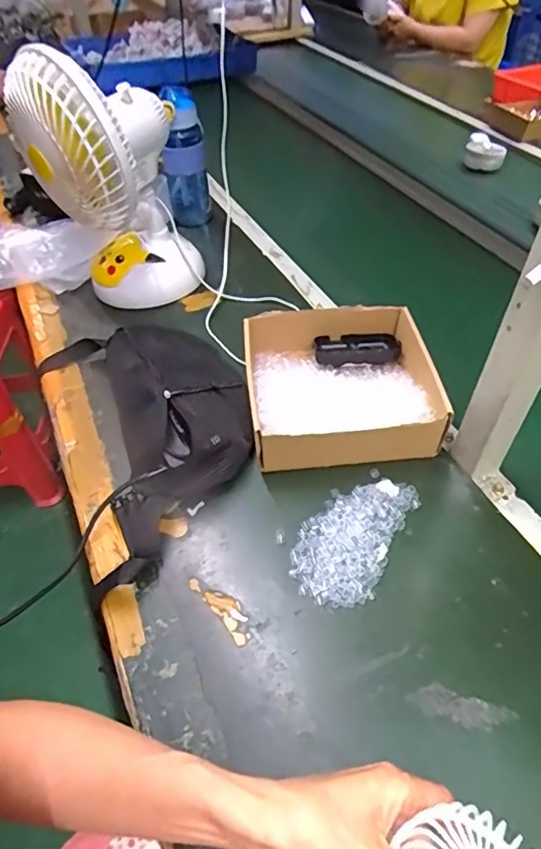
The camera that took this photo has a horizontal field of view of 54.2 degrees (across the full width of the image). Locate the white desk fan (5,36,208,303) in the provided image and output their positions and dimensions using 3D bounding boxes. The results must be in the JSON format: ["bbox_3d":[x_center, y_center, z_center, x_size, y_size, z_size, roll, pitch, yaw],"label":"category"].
[{"bbox_3d":[-0.232,-0.347,0.769,0.207,0.320,0.248,-18,50,-13],"label":"white desk fan"}]

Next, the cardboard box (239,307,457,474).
[{"bbox_3d":[0.082,-0.051,0.643,0.211,0.070,0.202,-5,48,-2],"label":"cardboard box"}]

